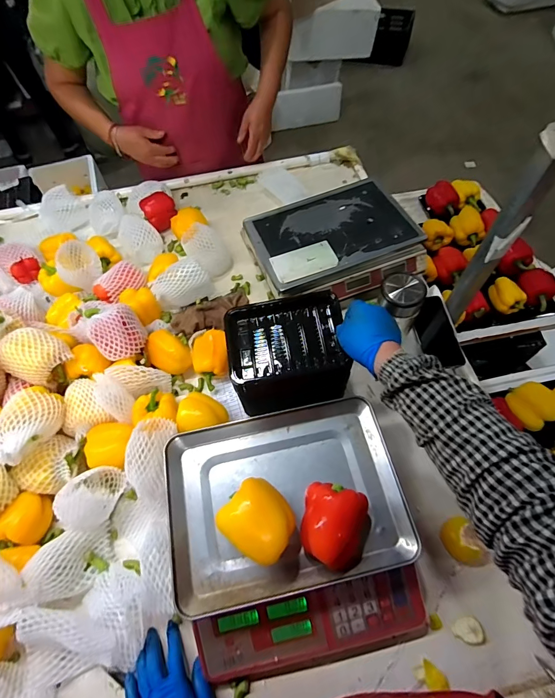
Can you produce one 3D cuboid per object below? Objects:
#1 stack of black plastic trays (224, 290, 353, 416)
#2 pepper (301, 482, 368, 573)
[{"bbox_3d":[0.017,0.020,0.657,0.183,0.187,0.130,-12,60,-3],"label":"stack of black plastic trays"},{"bbox_3d":[0.074,0.230,0.477,0.080,0.080,0.095,7,61,7],"label":"pepper"}]

